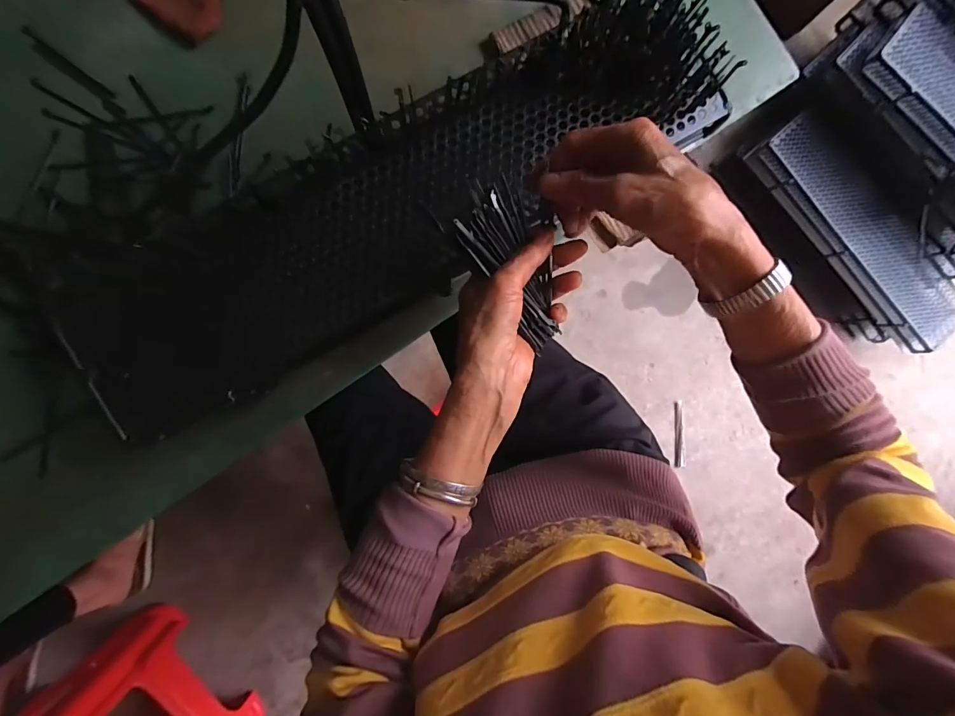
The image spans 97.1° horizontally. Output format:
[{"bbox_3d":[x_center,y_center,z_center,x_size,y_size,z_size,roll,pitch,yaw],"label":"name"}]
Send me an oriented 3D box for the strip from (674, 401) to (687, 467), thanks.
[{"bbox_3d":[0.515,0.194,1.072,0.028,0.007,0.165,-1,89,-4],"label":"strip"}]

